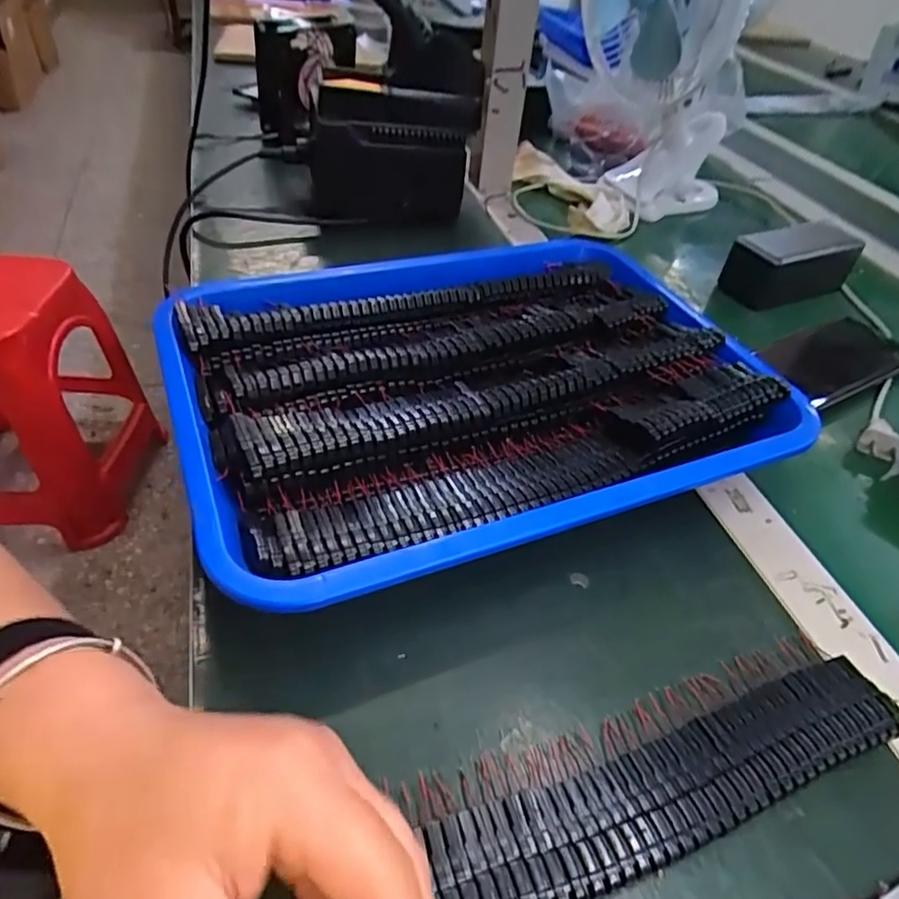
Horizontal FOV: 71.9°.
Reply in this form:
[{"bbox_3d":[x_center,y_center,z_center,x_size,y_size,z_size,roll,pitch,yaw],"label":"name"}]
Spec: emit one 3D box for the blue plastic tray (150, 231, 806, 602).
[{"bbox_3d":[0.015,-0.041,0.396,0.346,0.054,0.260,-13,47,-20],"label":"blue plastic tray"}]

